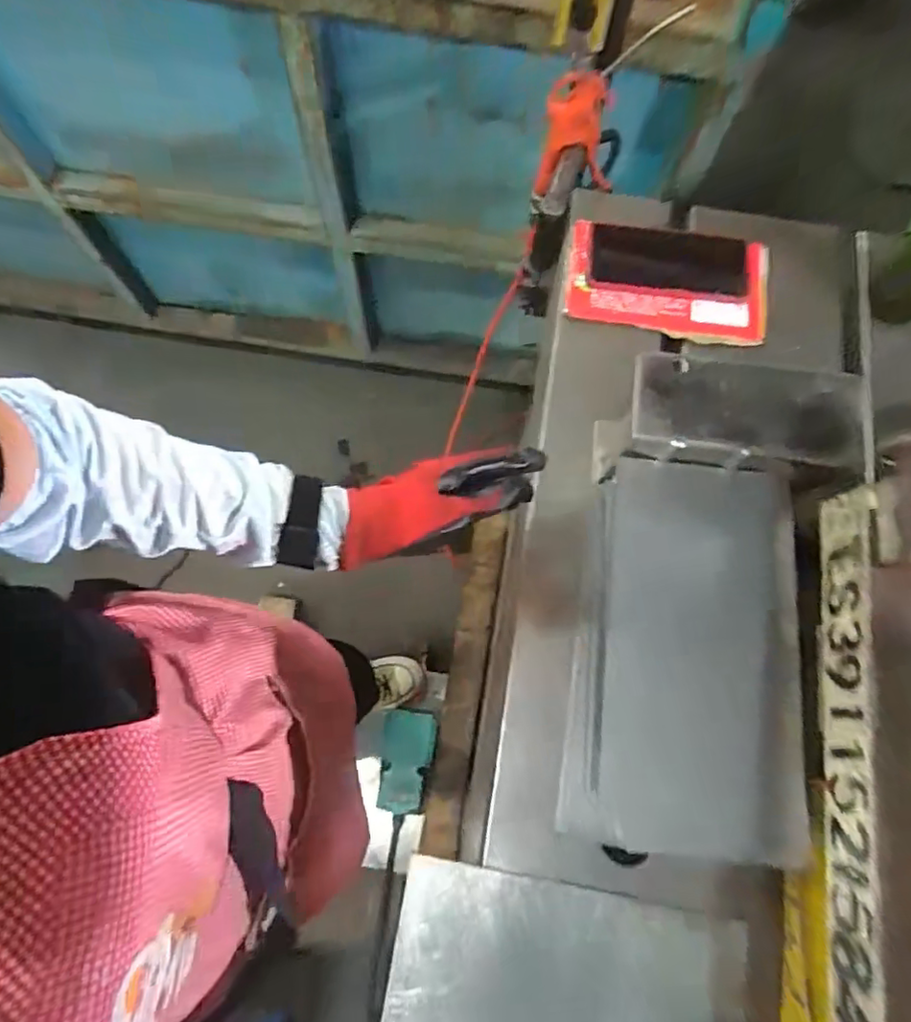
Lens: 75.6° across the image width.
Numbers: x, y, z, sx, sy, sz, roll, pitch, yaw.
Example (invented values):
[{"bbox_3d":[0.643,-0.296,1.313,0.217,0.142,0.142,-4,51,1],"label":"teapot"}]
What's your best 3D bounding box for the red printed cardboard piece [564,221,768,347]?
[{"bbox_3d":[0.213,-0.235,0.595,0.192,0.022,0.119,8,75,5],"label":"red printed cardboard piece"}]

